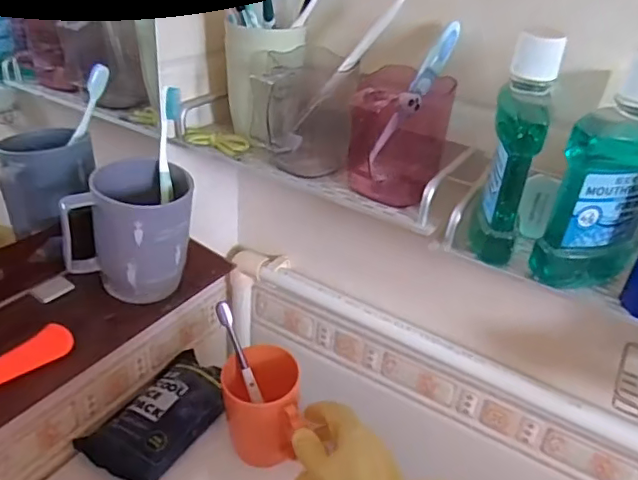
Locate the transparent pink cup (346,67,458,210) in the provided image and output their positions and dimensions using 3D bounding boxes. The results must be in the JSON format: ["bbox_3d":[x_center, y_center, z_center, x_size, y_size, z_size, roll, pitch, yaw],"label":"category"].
[{"bbox_3d":[0.069,-0.088,0.483,0.078,0.097,0.094,10,31,9],"label":"transparent pink cup"}]

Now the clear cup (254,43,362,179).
[{"bbox_3d":[-0.018,-0.127,0.540,0.091,0.103,0.102,-2,31,-11],"label":"clear cup"}]

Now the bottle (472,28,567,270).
[{"bbox_3d":[0.147,-0.069,0.417,0.035,0.163,0.087,16,33,19],"label":"bottle"}]

